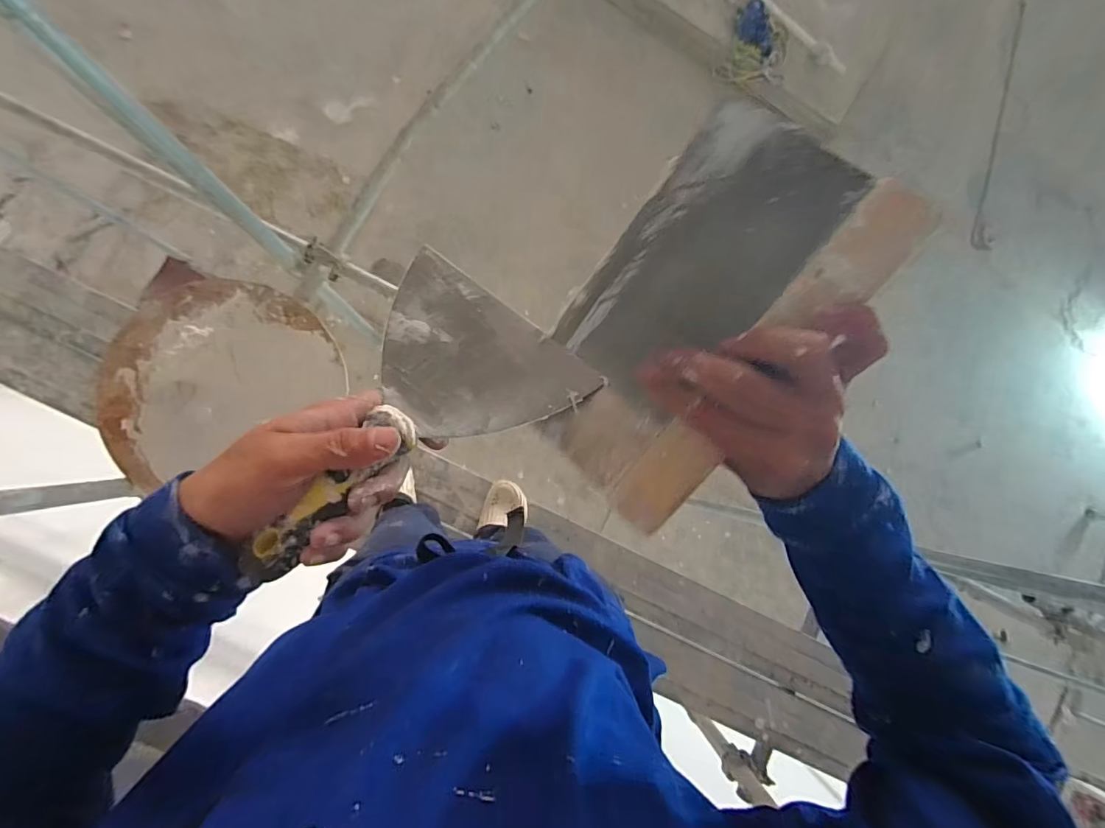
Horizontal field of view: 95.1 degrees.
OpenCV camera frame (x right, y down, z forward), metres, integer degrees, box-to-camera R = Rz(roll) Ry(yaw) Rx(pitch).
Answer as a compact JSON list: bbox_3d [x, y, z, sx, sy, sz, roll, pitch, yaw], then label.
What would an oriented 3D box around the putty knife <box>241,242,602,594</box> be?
[{"bbox_3d":[-0.086,0.004,0.286,0.139,0.028,0.187,39,78,15],"label":"putty knife"}]

